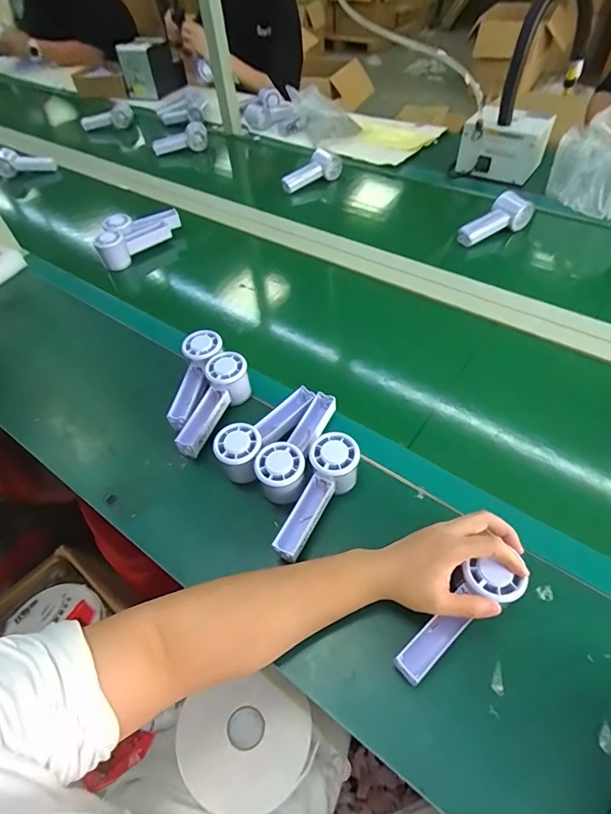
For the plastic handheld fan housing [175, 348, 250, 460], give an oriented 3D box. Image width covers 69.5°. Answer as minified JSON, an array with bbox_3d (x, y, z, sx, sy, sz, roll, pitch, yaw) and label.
[{"bbox_3d":[-0.127,-0.001,0.614,0.056,0.060,0.158,16,66,19],"label":"plastic handheld fan housing"}]

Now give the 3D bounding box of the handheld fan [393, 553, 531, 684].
[{"bbox_3d":[0.140,0.199,0.413,0.135,0.031,0.046,-42,57,-7],"label":"handheld fan"}]

